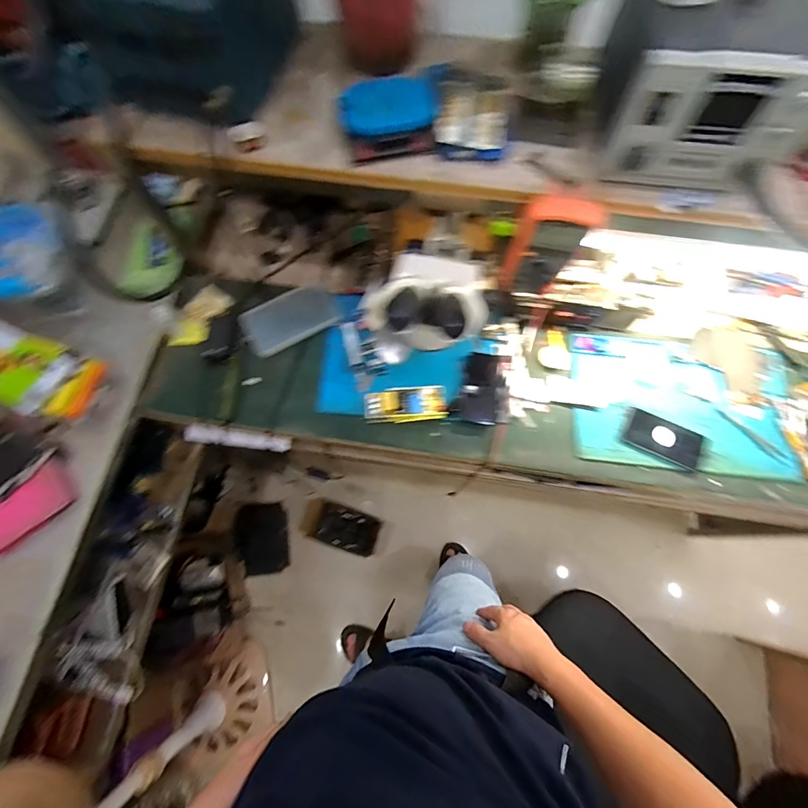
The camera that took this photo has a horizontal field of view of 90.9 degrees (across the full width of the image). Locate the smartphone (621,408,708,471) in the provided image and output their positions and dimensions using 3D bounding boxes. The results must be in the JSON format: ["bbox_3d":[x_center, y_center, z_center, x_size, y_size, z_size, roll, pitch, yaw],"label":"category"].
[{"bbox_3d":[0.468,0.060,0.711,0.136,0.014,0.073,23,72,8],"label":"smartphone"}]

